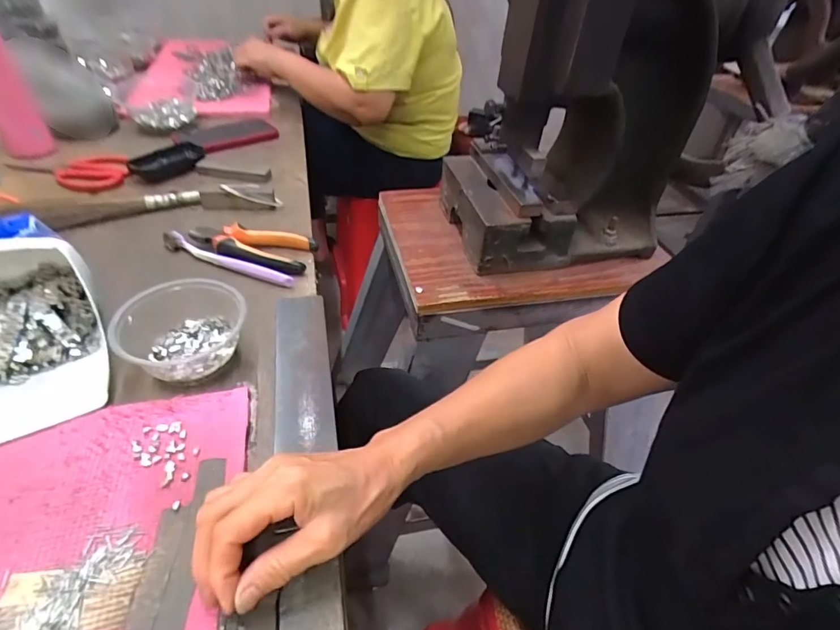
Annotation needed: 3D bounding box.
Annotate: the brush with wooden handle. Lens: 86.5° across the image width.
[{"bbox_3d":[-0.353,-0.148,0.592,0.290,0.023,0.044,-12,46,-19],"label":"brush with wooden handle"}]

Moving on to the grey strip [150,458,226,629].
[{"bbox_3d":[-0.151,0.151,0.293,0.019,0.004,0.123,1,43,-6],"label":"grey strip"}]

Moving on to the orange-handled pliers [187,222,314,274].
[{"bbox_3d":[-0.207,-0.081,0.540,0.147,0.020,0.068,8,42,1],"label":"orange-handled pliers"}]

